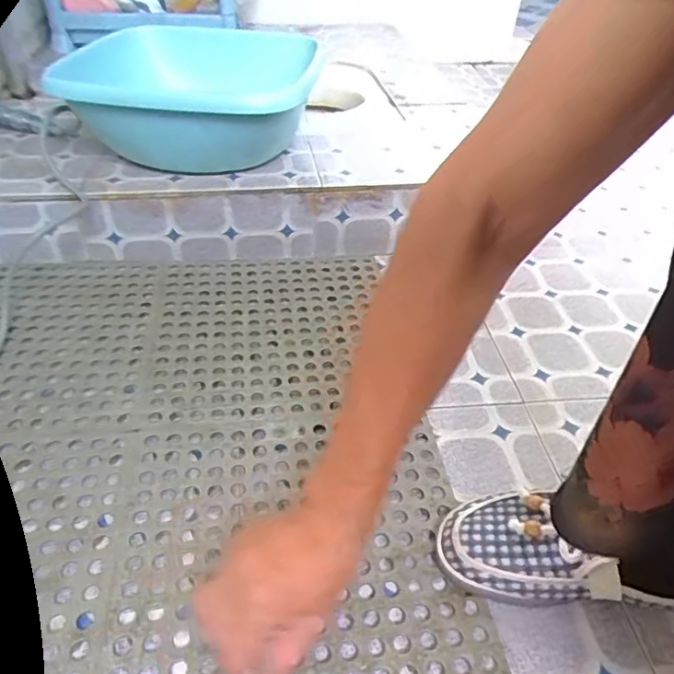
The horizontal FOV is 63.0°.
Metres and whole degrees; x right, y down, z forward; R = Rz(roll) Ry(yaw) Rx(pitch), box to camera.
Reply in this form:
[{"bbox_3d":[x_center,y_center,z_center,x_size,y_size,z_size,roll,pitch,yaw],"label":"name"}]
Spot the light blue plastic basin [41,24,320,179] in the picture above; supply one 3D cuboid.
[{"bbox_3d":[-0.210,-0.363,0.818,0.352,0.121,0.461,-4,42,-8],"label":"light blue plastic basin"}]

